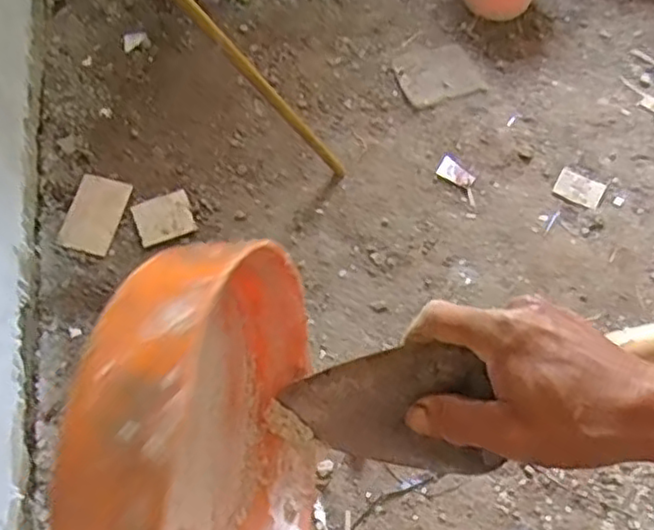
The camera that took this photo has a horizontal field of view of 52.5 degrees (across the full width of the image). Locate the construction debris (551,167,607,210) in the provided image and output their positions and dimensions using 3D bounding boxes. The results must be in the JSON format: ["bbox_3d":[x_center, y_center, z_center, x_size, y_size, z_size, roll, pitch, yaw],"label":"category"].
[{"bbox_3d":[0.598,-0.182,1.565,0.107,0.014,0.075,27,67,16],"label":"construction debris"}]

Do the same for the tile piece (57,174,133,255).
[{"bbox_3d":[-0.548,-0.121,1.570,0.129,0.015,0.195,11,64,9],"label":"tile piece"}]

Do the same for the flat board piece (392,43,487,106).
[{"bbox_3d":[0.282,-0.497,1.699,0.199,0.015,0.177,-20,63,-7],"label":"flat board piece"}]

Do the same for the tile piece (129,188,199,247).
[{"bbox_3d":[-0.384,-0.111,1.568,0.132,0.011,0.119,-21,63,-8],"label":"tile piece"}]

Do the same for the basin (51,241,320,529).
[{"bbox_3d":[-0.051,0.078,0.324,0.072,0.200,0.173,0,63,2],"label":"basin"}]

